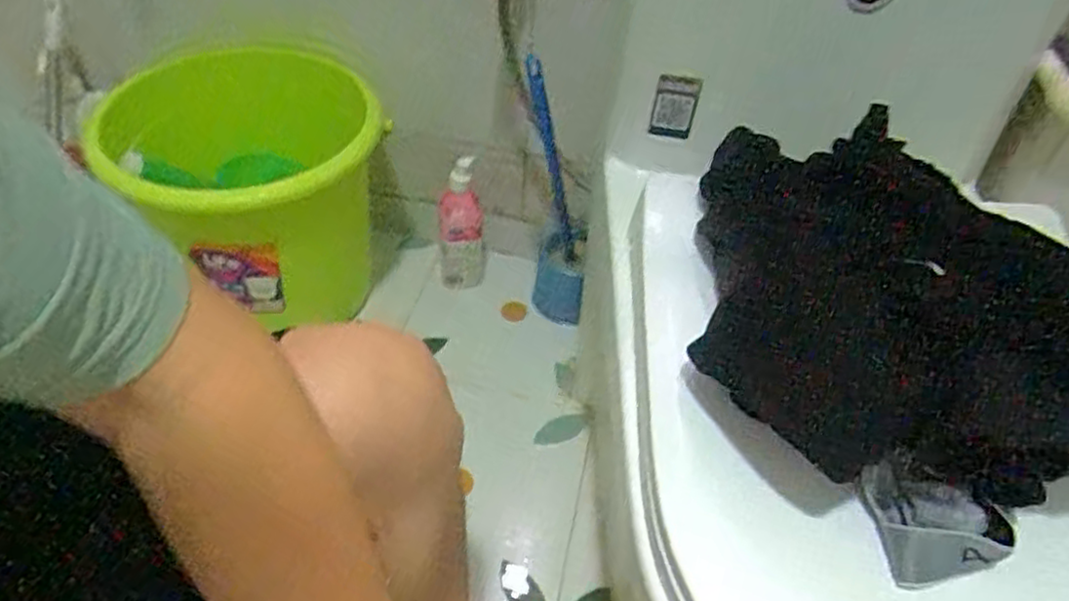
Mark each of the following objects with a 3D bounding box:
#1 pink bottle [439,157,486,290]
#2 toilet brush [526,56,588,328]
[{"bbox_3d":[-0.107,-0.110,1.040,0.069,0.204,0.057,-2,45,-6],"label":"pink bottle"},{"bbox_3d":[0.030,-0.119,0.941,0.102,0.374,0.102,1,45,-3],"label":"toilet brush"}]

